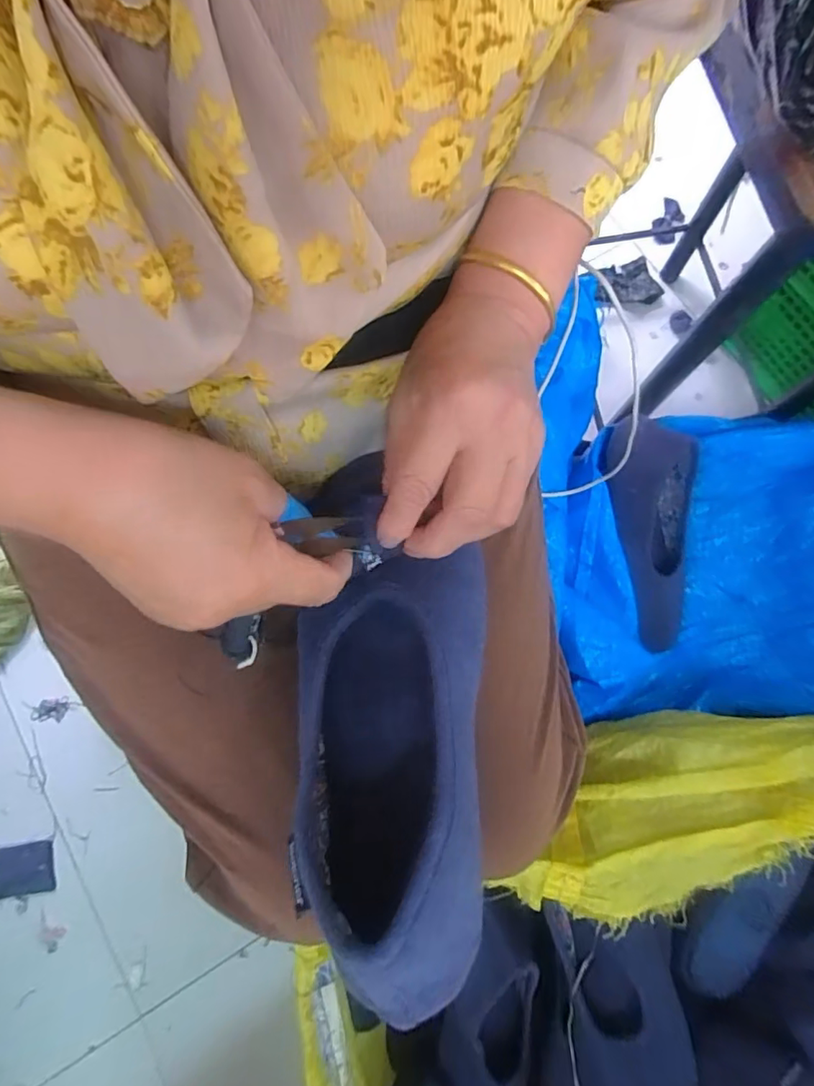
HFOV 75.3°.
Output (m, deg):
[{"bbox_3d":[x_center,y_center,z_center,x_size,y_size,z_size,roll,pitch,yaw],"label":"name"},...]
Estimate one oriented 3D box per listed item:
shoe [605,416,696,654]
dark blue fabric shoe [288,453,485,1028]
[{"bbox_3d":[0.265,-0.011,0.565,0.095,0.067,0.238,-10,100,-3],"label":"shoe"},{"bbox_3d":[-0.007,0.071,0.252,0.094,0.061,0.240,-4,64,-1],"label":"dark blue fabric shoe"}]

